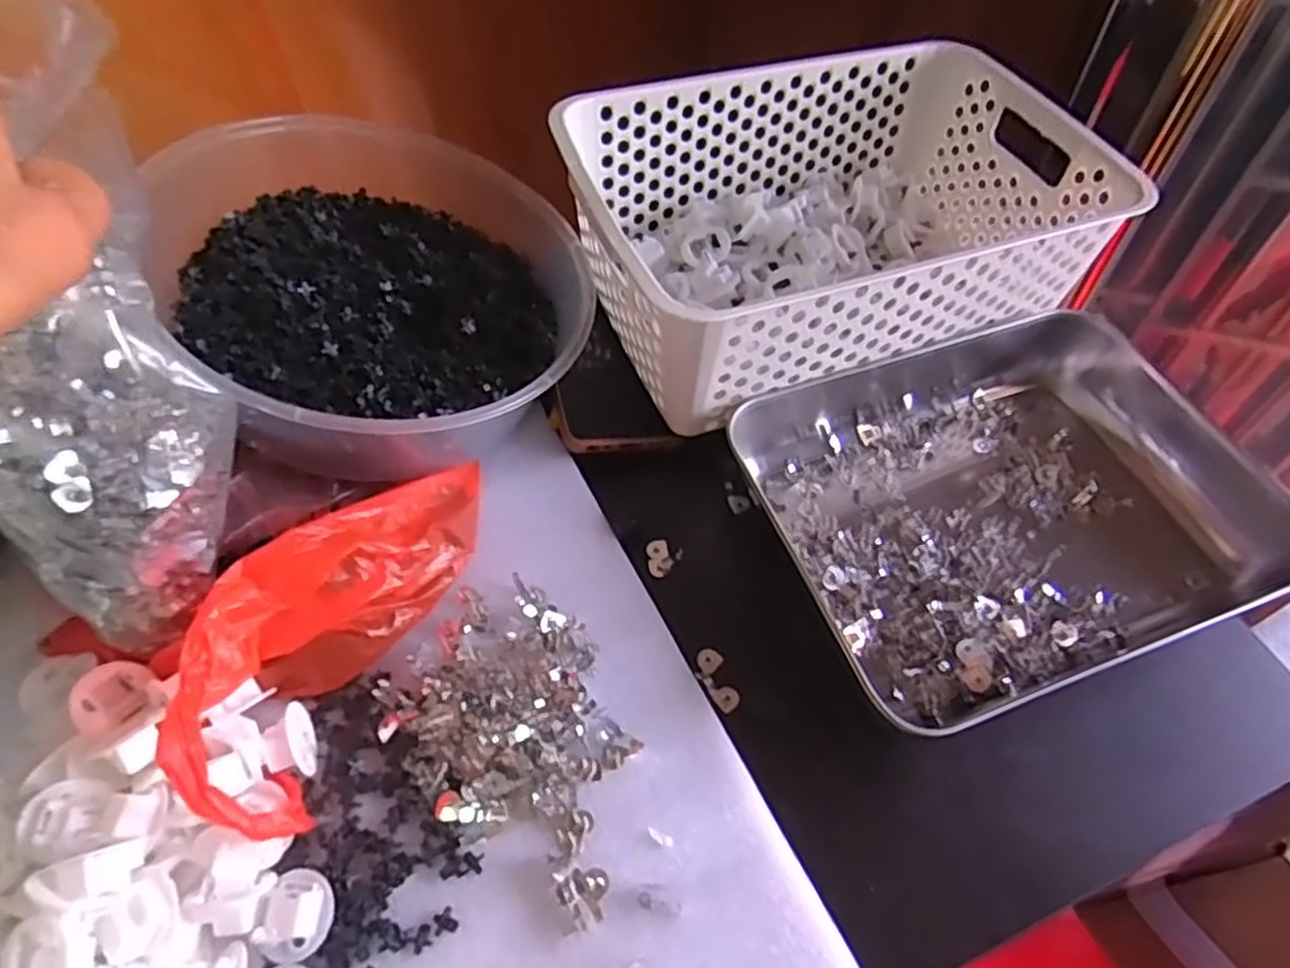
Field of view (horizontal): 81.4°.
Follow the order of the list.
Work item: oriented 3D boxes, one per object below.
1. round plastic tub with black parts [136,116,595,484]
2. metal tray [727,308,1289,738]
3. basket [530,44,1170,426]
[{"bbox_3d":[-0.155,-0.105,0.435,0.229,0.104,0.229,-9,55,-28],"label":"round plastic tub with black parts"},{"bbox_3d":[0.187,0.005,0.408,0.250,0.043,0.204,-18,57,-11],"label":"metal tray"},{"bbox_3d":[0.113,-0.162,0.475,0.302,0.125,0.202,-19,57,-12],"label":"basket"}]

